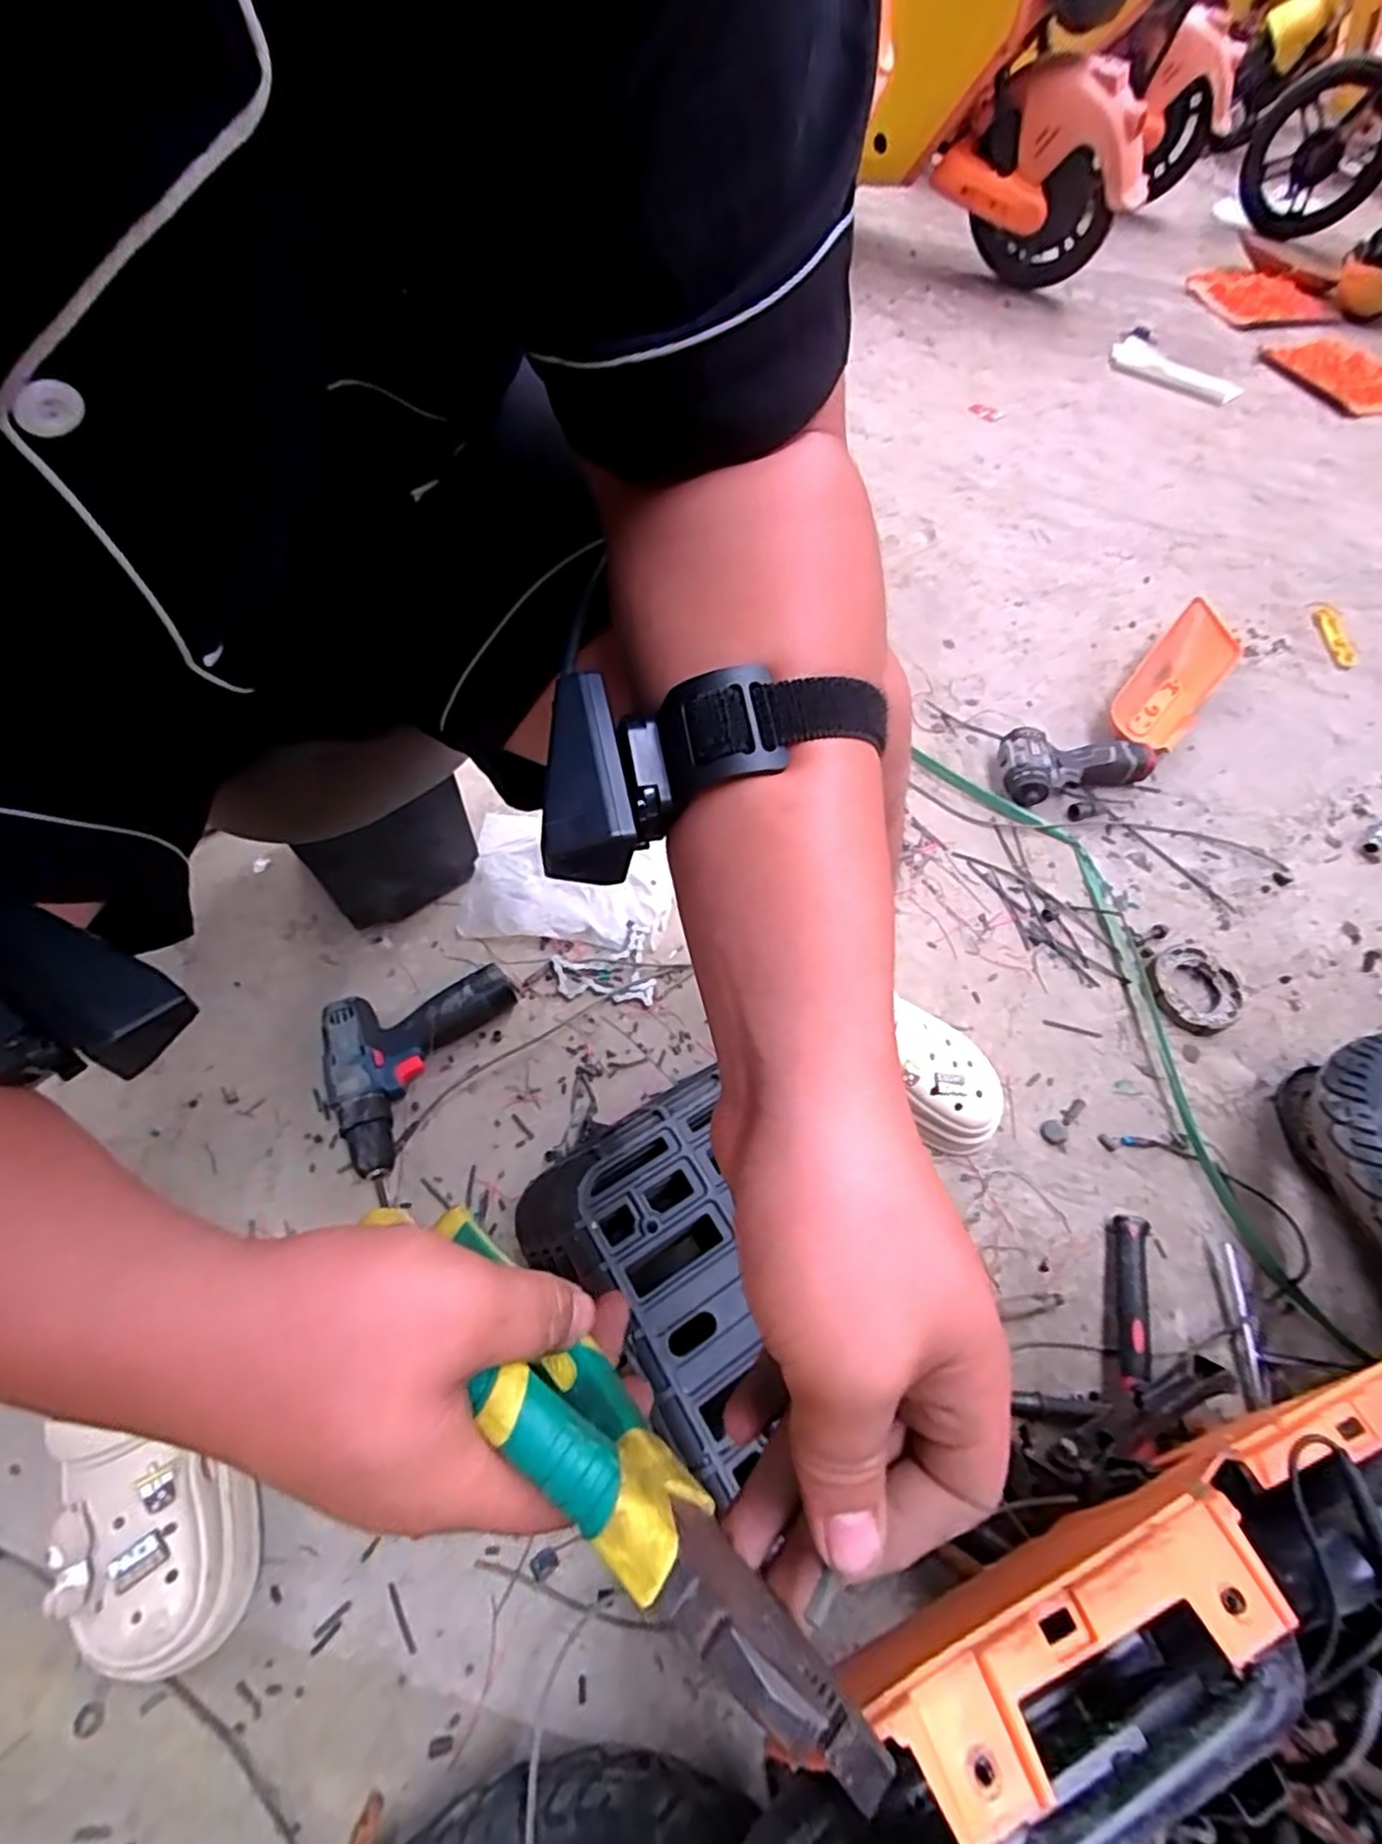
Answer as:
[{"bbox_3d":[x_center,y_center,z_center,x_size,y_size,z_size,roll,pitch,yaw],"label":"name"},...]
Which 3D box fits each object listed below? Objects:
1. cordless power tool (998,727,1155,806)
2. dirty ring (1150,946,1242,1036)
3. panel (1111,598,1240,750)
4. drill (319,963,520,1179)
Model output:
[{"bbox_3d":[0.524,-0.224,0.988,0.204,0.054,0.110,-9,60,-10],"label":"cordless power tool"},{"bbox_3d":[0.590,0.077,0.837,0.099,0.017,0.101,2,59,-3],"label":"dirty ring"},{"bbox_3d":[0.732,-0.365,1.081,0.110,0.057,0.321,37,64,17],"label":"panel"},{"bbox_3d":[-0.263,0.140,0.722,0.187,0.054,0.179,-21,63,-16],"label":"drill"}]

